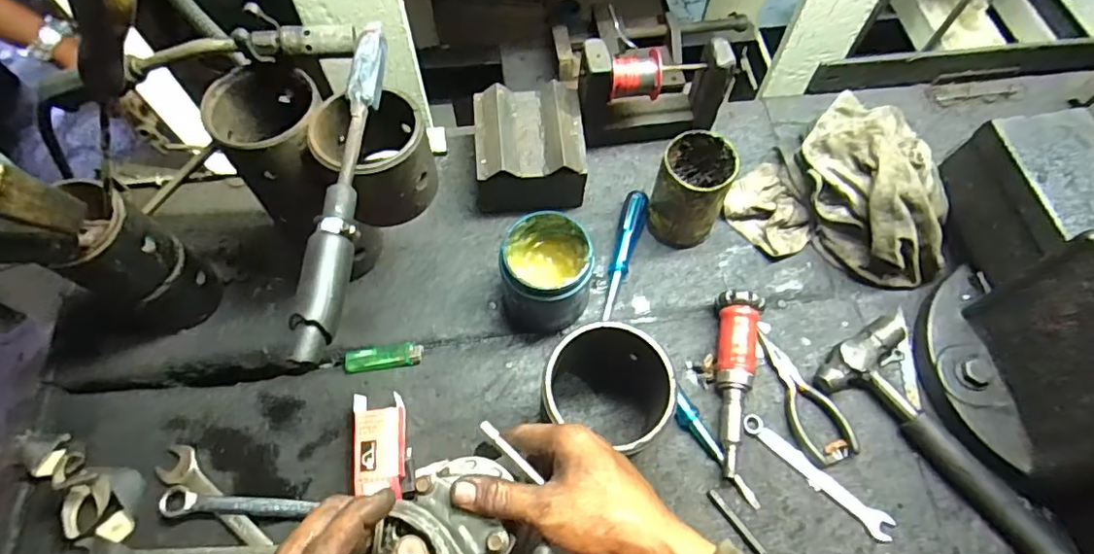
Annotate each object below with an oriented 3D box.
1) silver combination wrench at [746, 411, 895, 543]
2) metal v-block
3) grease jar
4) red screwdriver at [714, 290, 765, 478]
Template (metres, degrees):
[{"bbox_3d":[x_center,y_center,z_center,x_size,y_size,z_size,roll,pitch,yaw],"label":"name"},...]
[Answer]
[{"bbox_3d":[0.256,0.188,0.540,0.153,0.005,0.024,38,69,17],"label":"silver combination wrench"},{"bbox_3d":[-0.017,-0.141,0.653,0.126,0.096,0.123,-5,63,-3],"label":"metal v-block"},{"bbox_3d":[0.002,-0.003,0.581,0.089,0.101,0.093,0,63,0],"label":"grease jar"},{"bbox_3d":[0.186,0.101,0.563,0.042,0.043,0.174,10,64,5],"label":"red screwdriver"}]

